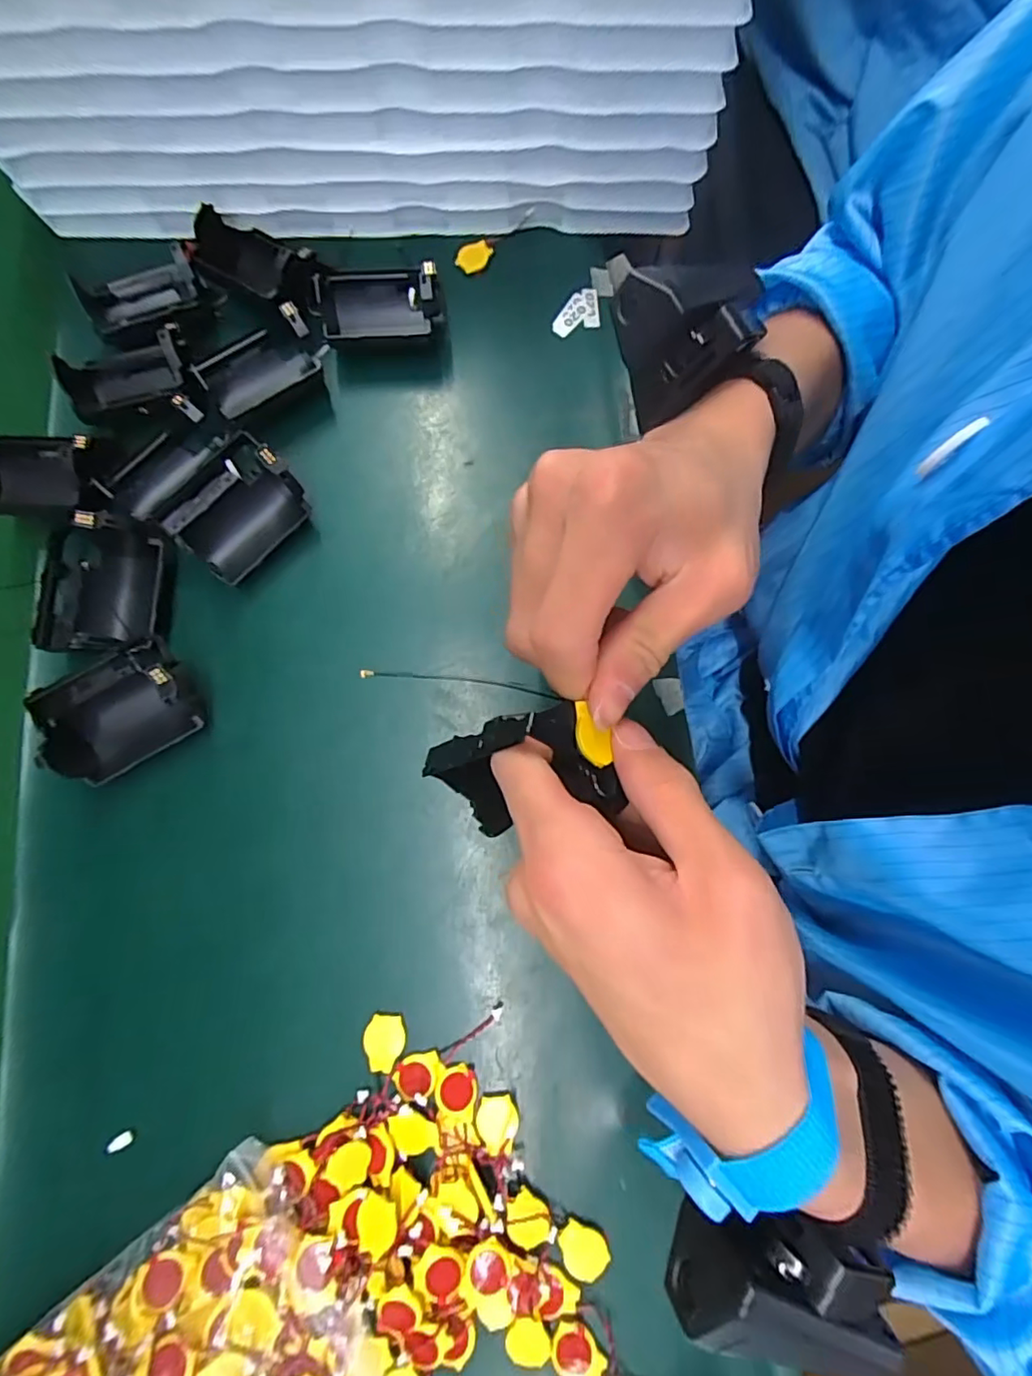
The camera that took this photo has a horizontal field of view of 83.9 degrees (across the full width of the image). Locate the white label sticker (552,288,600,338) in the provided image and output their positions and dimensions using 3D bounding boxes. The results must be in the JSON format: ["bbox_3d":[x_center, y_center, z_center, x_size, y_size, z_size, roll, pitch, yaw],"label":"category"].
[{"bbox_3d":[0.039,-0.248,0.378,0.030,0.004,0.034,-4,82,2],"label":"white label sticker"}]

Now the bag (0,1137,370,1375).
[{"bbox_3d":[-0.148,0.293,0.238,0.161,0.029,0.103,-40,80,-6],"label":"bag"}]

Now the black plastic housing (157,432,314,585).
[{"bbox_3d":[-0.158,-0.101,0.325,0.055,0.035,0.070,39,81,9],"label":"black plastic housing"}]

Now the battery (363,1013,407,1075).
[{"bbox_3d":[-0.064,0.174,0.281,0.020,0.005,0.024,2,78,2],"label":"battery"}]

